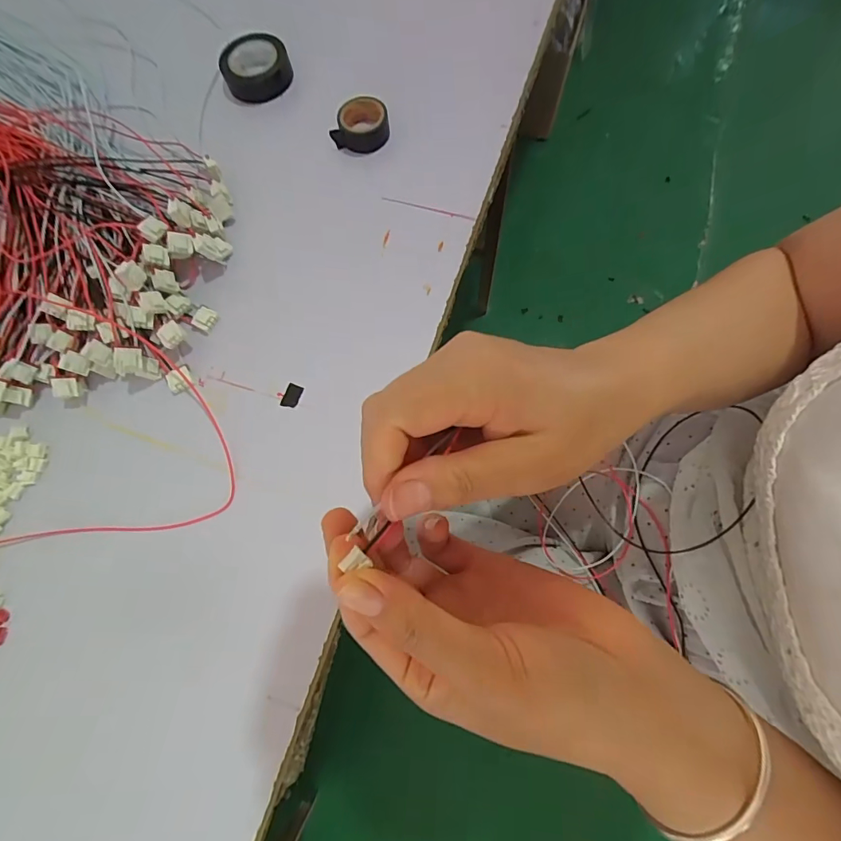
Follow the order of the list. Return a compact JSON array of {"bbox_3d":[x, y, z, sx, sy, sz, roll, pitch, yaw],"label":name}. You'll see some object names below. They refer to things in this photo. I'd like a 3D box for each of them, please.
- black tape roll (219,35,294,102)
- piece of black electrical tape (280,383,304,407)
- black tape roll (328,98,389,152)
[{"bbox_3d":[-0.151,-0.324,0.411,0.059,0.021,0.065,-25,75,-5],"label":"black tape roll"},{"bbox_3d":[-0.092,-0.018,0.324,0.012,0.004,0.017,12,75,5],"label":"piece of black electrical tape"},{"bbox_3d":[-0.048,-0.248,0.379,0.044,0.023,0.044,0,68,-1],"label":"black tape roll"}]

